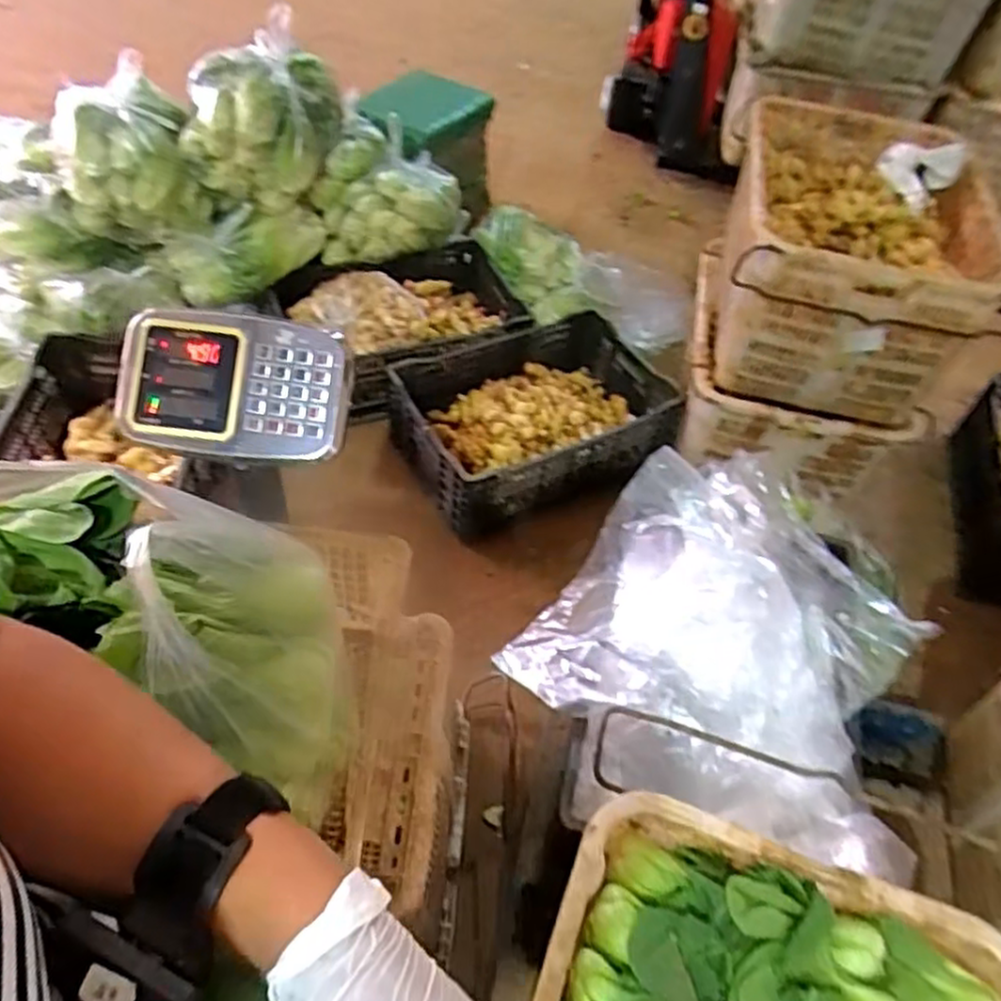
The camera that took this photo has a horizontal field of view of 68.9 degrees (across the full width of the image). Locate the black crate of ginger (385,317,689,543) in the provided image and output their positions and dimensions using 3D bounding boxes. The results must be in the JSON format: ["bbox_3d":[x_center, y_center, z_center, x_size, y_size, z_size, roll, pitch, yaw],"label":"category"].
[{"bbox_3d":[0.076,-0.189,1.809,0.645,0.241,0.448,-14,53,-17],"label":"black crate of ginger"}]

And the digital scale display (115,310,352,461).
[{"bbox_3d":[-0.293,-0.125,0.803,0.253,0.045,0.155,6,89,0],"label":"digital scale display"}]

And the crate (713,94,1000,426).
[{"bbox_3d":[0.727,-0.525,1.580,0.477,0.352,0.666,13,50,5],"label":"crate"}]

